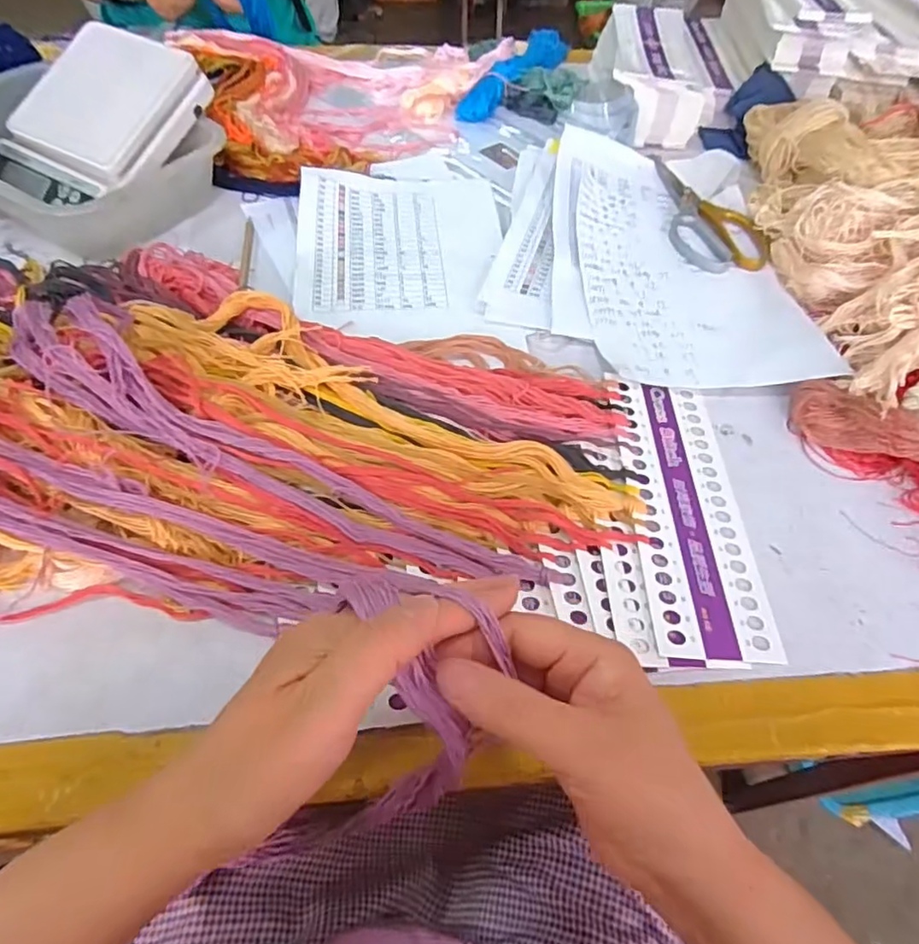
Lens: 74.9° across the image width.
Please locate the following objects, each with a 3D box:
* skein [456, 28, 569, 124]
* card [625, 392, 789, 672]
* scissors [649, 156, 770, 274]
[{"bbox_3d":[0.083,-0.547,0.819,0.058,0.038,0.275,25,57,14],"label":"skein"},{"bbox_3d":[0.166,0.023,0.435,0.084,0.004,0.228,6,54,-7],"label":"card"},{"bbox_3d":[0.246,-0.292,0.656,0.085,0.013,0.216,-16,57,-13],"label":"scissors"}]

